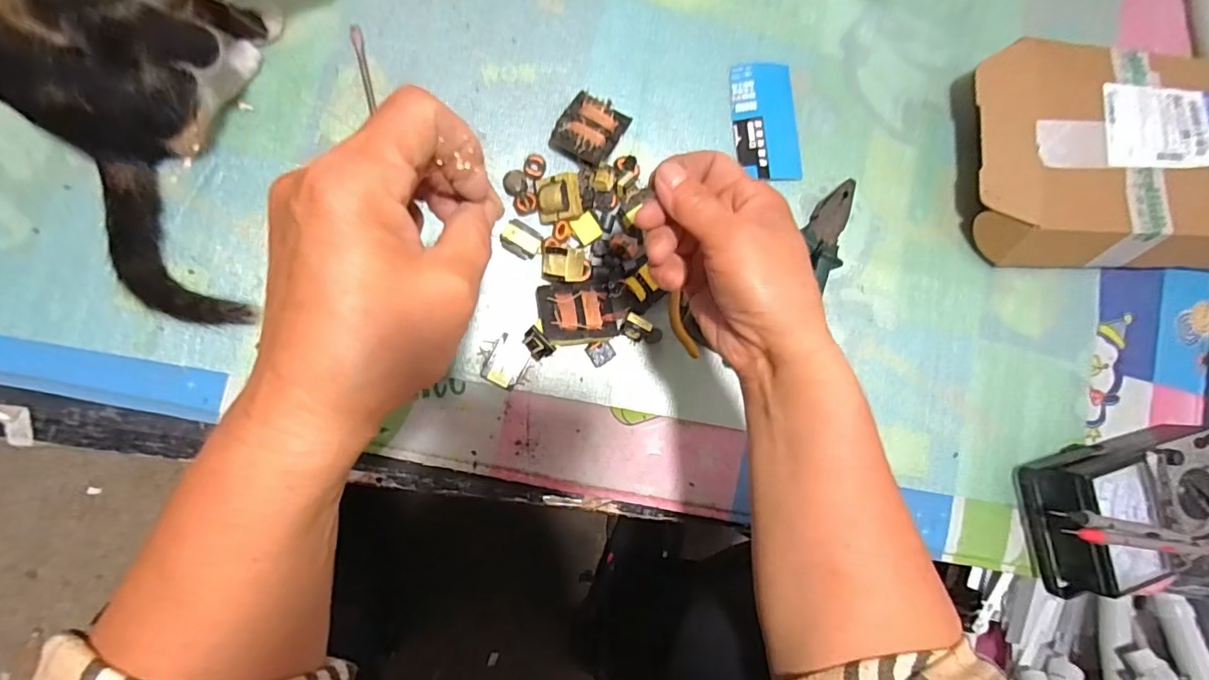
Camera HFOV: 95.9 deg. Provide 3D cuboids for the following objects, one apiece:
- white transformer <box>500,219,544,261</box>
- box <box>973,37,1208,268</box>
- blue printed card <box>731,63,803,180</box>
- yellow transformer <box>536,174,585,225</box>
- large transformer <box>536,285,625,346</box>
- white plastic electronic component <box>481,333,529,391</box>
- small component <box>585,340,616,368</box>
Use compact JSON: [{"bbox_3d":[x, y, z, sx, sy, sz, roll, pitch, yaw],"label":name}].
[{"bbox_3d":[-0.067,-0.083,0.446,0.032,0.011,0.028,24,83,-6],"label":"white transformer"},{"bbox_3d":[0.490,-0.173,0.516,0.317,0.056,0.201,-1,86,-9],"label":"box"},{"bbox_3d":[0.146,-0.198,0.490,0.061,0.009,0.106,-7,87,-9],"label":"blue printed card"},{"bbox_3d":[-0.037,-0.115,0.444,0.039,0.019,0.036,-7,103,16],"label":"yellow transformer"},{"bbox_3d":[-0.020,-0.020,0.443,0.065,0.023,0.048,-2,86,-9],"label":"large transformer"},{"bbox_3d":[-0.079,0.019,0.439,0.028,0.014,0.037,29,82,-6],"label":"white plastic electronic component"},{"bbox_3d":[-0.003,0.010,0.452,0.021,0.005,0.020,-28,103,12],"label":"small component"}]

